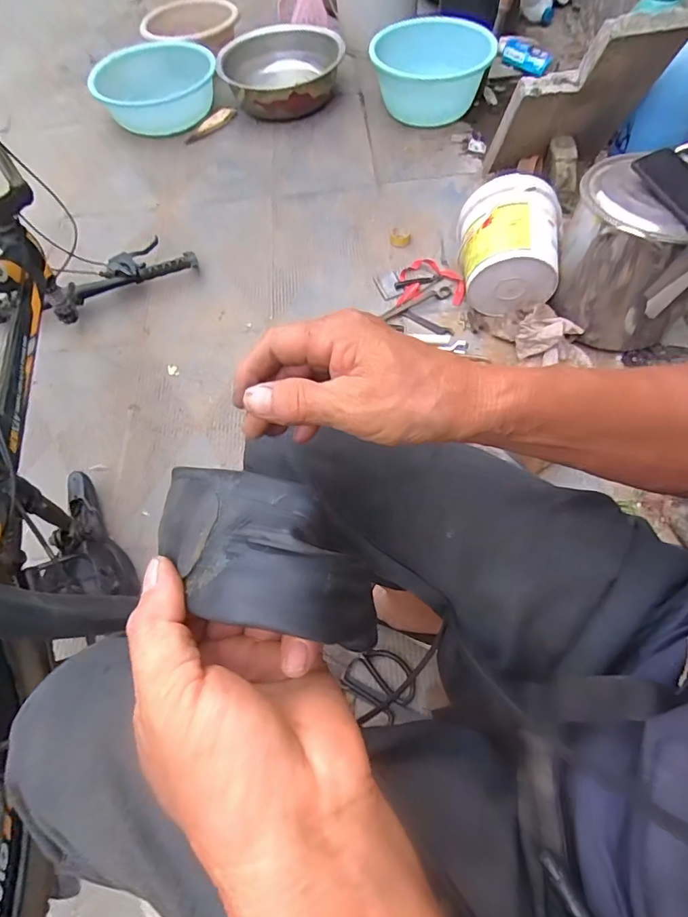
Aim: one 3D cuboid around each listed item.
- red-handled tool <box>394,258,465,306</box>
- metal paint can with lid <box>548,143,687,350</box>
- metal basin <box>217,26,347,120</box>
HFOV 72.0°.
[{"bbox_3d":[0.200,-0.424,1.124,0.153,0.033,0.140,-3,61,2],"label":"red-handled tool"},{"bbox_3d":[0.539,-0.381,0.895,0.260,0.283,0.222,35,69,20],"label":"metal paint can with lid"},{"bbox_3d":[-0.179,-1.158,1.438,0.353,0.161,0.353,-2,61,3],"label":"metal basin"}]

